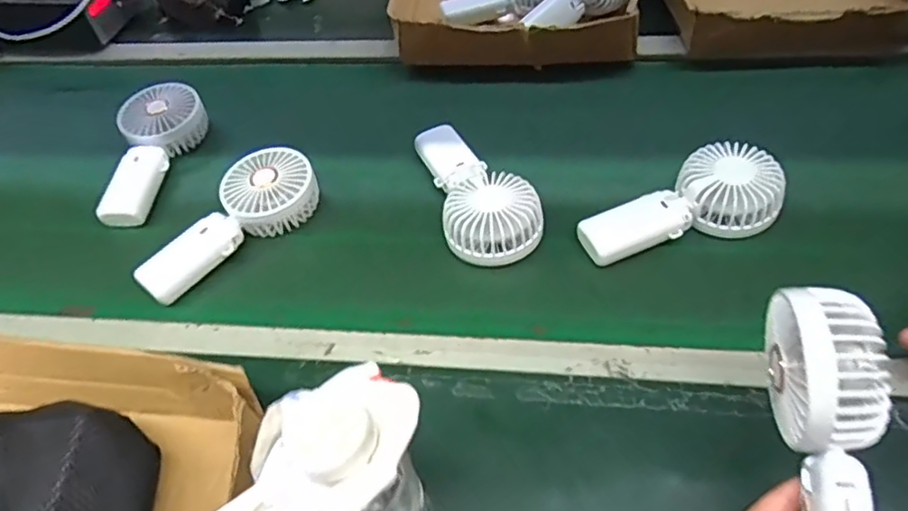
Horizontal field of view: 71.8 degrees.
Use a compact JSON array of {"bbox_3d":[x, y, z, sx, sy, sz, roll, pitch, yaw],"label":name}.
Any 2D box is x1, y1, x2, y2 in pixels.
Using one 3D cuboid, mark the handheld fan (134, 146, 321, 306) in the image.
[{"bbox_3d":[-0.214,-0.035,0.588,0.178,0.042,0.078,-35,54,-23],"label":"handheld fan"}]

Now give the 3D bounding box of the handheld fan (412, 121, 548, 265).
[{"bbox_3d":[0.019,-0.070,0.594,0.084,0.046,0.184,-16,49,-9],"label":"handheld fan"}]

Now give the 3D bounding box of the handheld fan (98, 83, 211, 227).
[{"bbox_3d":[-0.331,-0.107,0.662,0.073,0.051,0.174,4,49,10],"label":"handheld fan"}]

